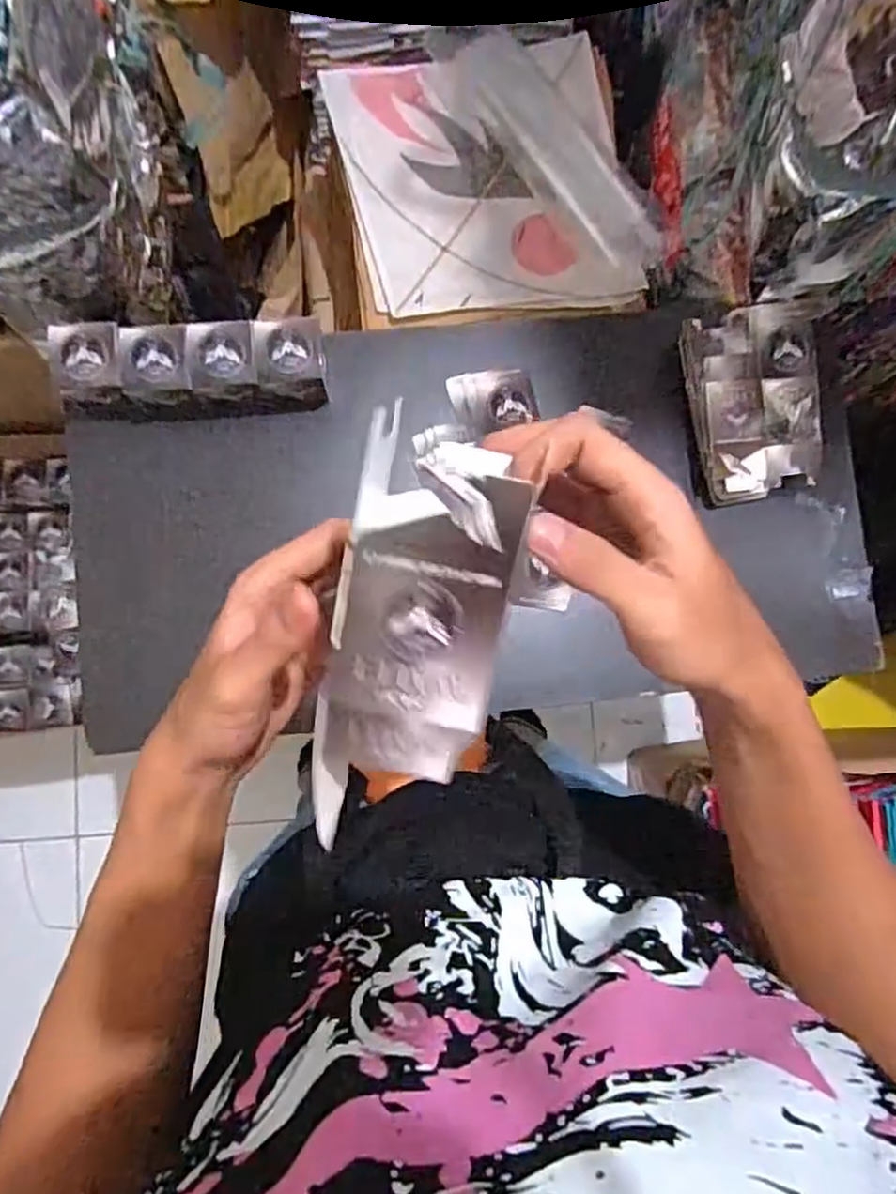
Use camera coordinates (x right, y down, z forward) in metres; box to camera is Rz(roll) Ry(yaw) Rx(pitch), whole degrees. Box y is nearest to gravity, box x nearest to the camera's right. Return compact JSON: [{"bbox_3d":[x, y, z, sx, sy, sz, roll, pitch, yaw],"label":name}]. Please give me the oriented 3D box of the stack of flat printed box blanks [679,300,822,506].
[{"bbox_3d":[0.310,-0.196,0.730,0.126,0.036,0.191,-7,85,-5],"label":"stack of flat printed box blanks"}]

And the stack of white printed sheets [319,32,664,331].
[{"bbox_3d":[0.053,-0.516,0.900,0.361,0.038,0.372,-10,85,-5],"label":"stack of white printed sheets"}]

